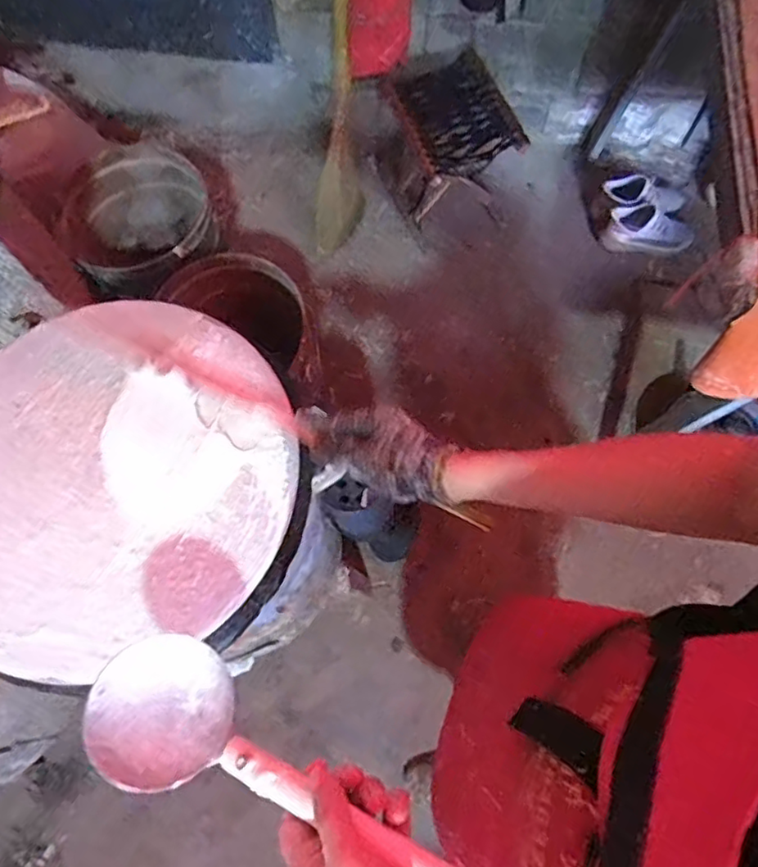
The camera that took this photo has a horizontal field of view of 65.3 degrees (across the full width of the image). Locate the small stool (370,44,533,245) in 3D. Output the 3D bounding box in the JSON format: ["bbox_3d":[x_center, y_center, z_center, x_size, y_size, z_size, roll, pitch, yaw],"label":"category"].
[{"bbox_3d":[0.171,-0.699,1.500,0.281,0.293,0.327,-20,72,-5],"label":"small stool"}]

